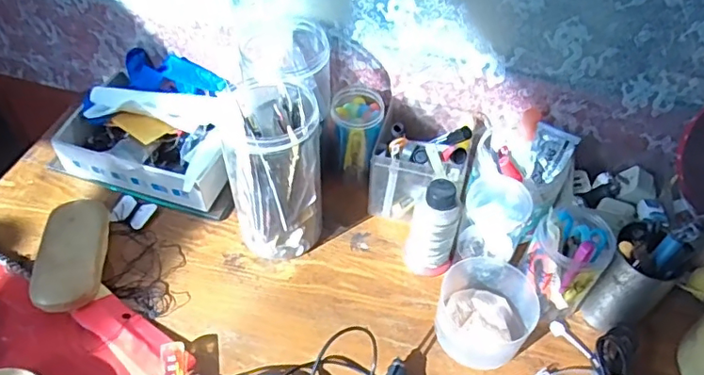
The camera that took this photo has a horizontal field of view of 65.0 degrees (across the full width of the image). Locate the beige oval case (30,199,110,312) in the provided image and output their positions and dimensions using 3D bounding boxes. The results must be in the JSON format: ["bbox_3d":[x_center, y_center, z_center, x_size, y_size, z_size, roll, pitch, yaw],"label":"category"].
[{"bbox_3d":[-0.313,0.067,0.623,0.067,0.040,0.161,-7,47,-10],"label":"beige oval case"}]

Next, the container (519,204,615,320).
[{"bbox_3d":[0.217,0.081,0.575,0.075,0.131,0.065,31,52,25],"label":"container"}]

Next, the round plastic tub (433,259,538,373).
[{"bbox_3d":[0.138,0.130,0.576,0.096,0.054,0.099,1,46,-1],"label":"round plastic tub"}]

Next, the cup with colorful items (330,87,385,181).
[{"bbox_3d":[0.006,-0.069,0.688,0.059,0.095,0.064,1,46,-1],"label":"cup with colorful items"}]

